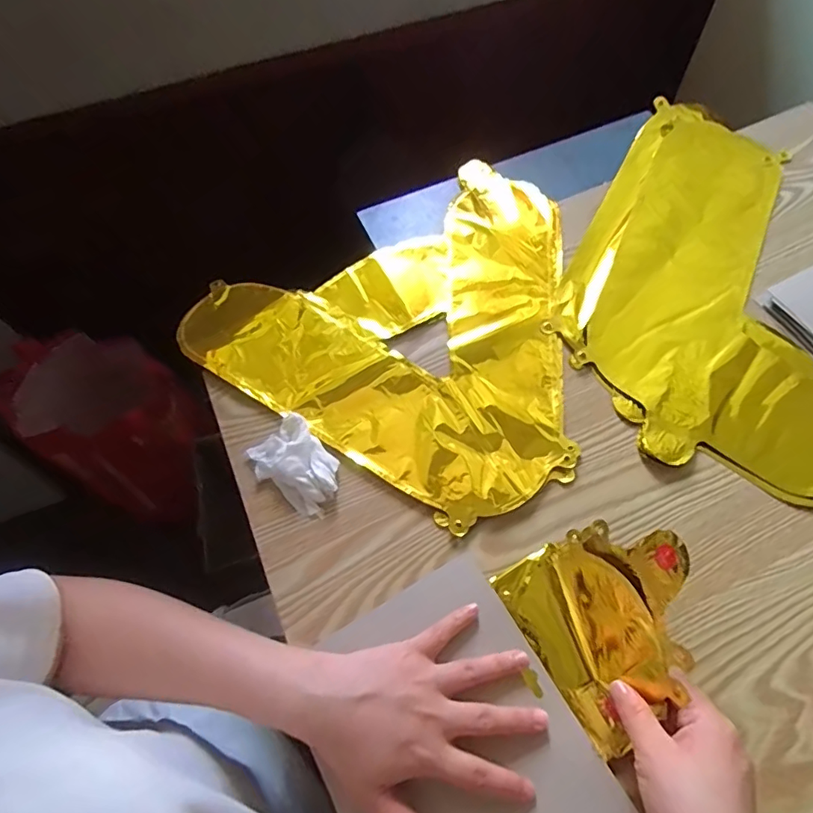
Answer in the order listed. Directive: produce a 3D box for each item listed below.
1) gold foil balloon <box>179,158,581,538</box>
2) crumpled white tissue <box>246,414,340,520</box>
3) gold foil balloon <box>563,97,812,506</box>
[{"bbox_3d":[0.022,-0.111,0.517,0.360,0.012,0.359,29,68,15],"label":"gold foil balloon"},{"bbox_3d":[-0.090,0.050,0.436,0.054,0.021,0.078,-38,68,-16],"label":"crumpled white tissue"},{"bbox_3d":[0.276,-0.130,0.516,0.226,0.013,0.433,5,64,4],"label":"gold foil balloon"}]

